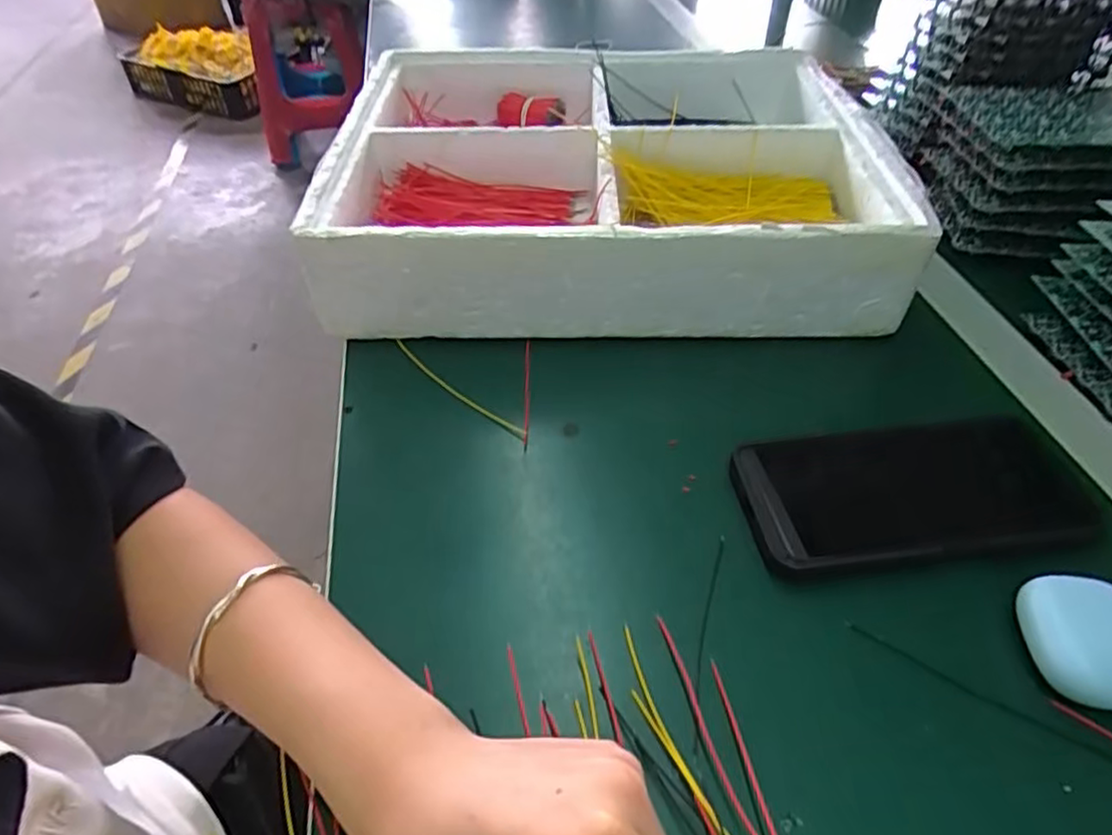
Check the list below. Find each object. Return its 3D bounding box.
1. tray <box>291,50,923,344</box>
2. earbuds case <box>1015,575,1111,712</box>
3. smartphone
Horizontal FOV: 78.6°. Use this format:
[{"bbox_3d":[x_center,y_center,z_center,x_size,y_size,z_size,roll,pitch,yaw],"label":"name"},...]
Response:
[{"bbox_3d":[0.033,-0.185,0.517,0.370,0.079,0.314,-1,45,1],"label":"tray"},{"bbox_3d":[0.222,0.094,0.283,0.051,0.022,0.050,2,45,3],"label":"earbuds case"},{"bbox_3d":[0.177,0.038,0.341,0.160,0.015,0.076,-6,45,-4],"label":"smartphone"}]

